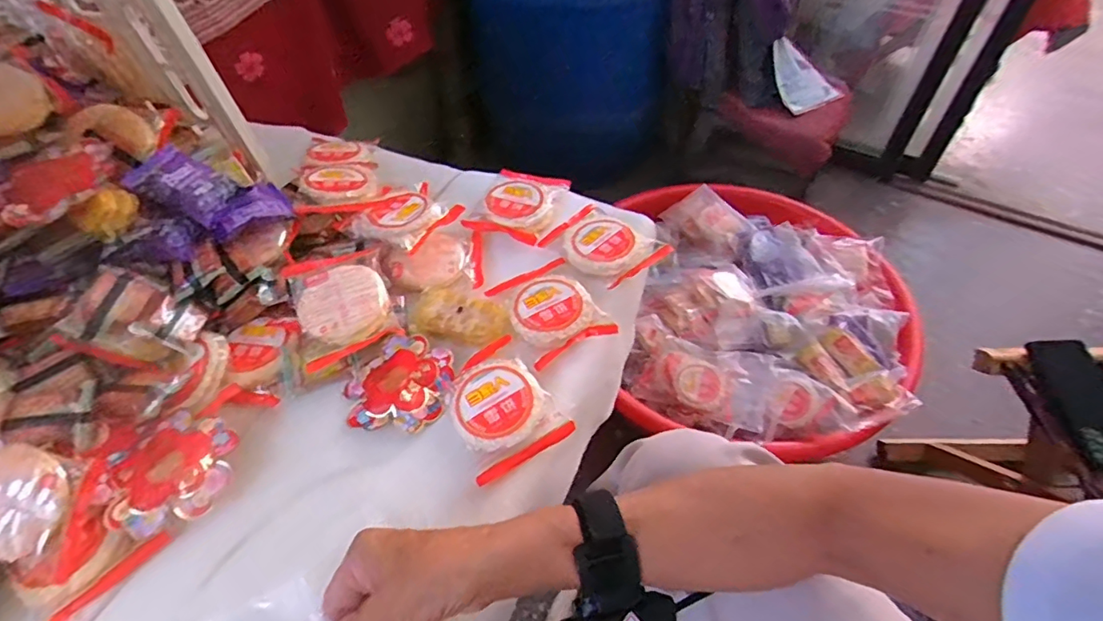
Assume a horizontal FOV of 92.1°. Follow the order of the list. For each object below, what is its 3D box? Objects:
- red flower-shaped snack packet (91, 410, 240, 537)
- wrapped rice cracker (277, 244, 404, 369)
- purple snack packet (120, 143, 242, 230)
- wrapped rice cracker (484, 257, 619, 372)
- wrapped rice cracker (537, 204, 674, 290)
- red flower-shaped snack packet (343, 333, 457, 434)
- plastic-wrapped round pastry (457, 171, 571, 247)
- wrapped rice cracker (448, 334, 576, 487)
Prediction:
[{"bbox_3d":[-0.300,0.130,0.426,0.093,0.032,0.084,-37,59,-26],"label":"red flower-shaped snack packet"},{"bbox_3d":[-0.192,-0.010,0.487,0.084,0.023,0.108,-19,62,-18],"label":"wrapped rice cracker"},{"bbox_3d":[-0.340,-0.118,0.491,0.078,0.013,0.059,34,55,-6],"label":"purple snack packet"},{"bbox_3d":[-0.002,-0.004,0.509,0.082,0.013,0.106,-24,53,-18],"label":"wrapped rice cracker"},{"bbox_3d":[0.055,-0.073,0.558,0.086,0.016,0.111,-37,58,-26],"label":"wrapped rice cracker"},{"bbox_3d":[-0.135,0.062,0.474,0.090,0.017,0.091,2,50,3],"label":"red flower-shaped snack packet"},{"bbox_3d":[-0.036,-0.125,0.607,0.082,0.017,0.114,17,52,15],"label":"plastic-wrapped round pastry"},{"bbox_3d":[-0.046,0.075,0.450,0.081,0.015,0.113,-27,54,-20],"label":"wrapped rice cracker"}]

